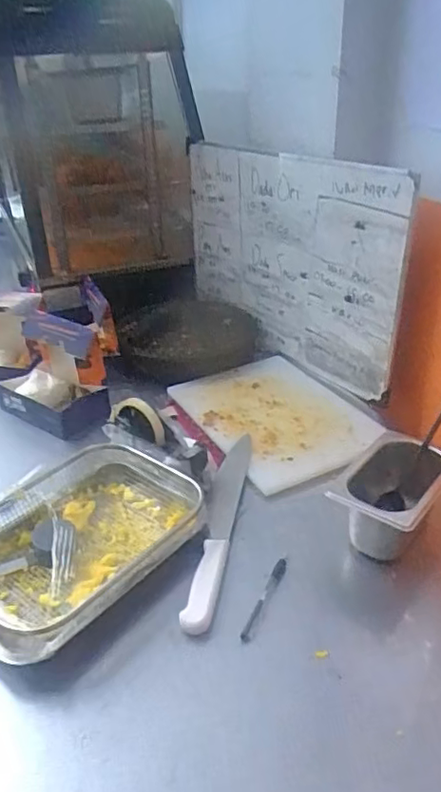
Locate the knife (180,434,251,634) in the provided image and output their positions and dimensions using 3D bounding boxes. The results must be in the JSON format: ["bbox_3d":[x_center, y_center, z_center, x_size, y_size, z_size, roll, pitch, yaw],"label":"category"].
[{"bbox_3d":[-0.002,0.156,0.789,0.049,0.024,0.360,3,31,10],"label":"knife"}]

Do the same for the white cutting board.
[{"bbox_3d":[0.098,0.026,1.001,0.257,0.011,0.355,-15,32,-21],"label":"white cutting board"}]

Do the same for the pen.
[{"bbox_3d":[0.052,0.236,0.684,0.013,0.005,0.125,12,33,23],"label":"pen"}]

